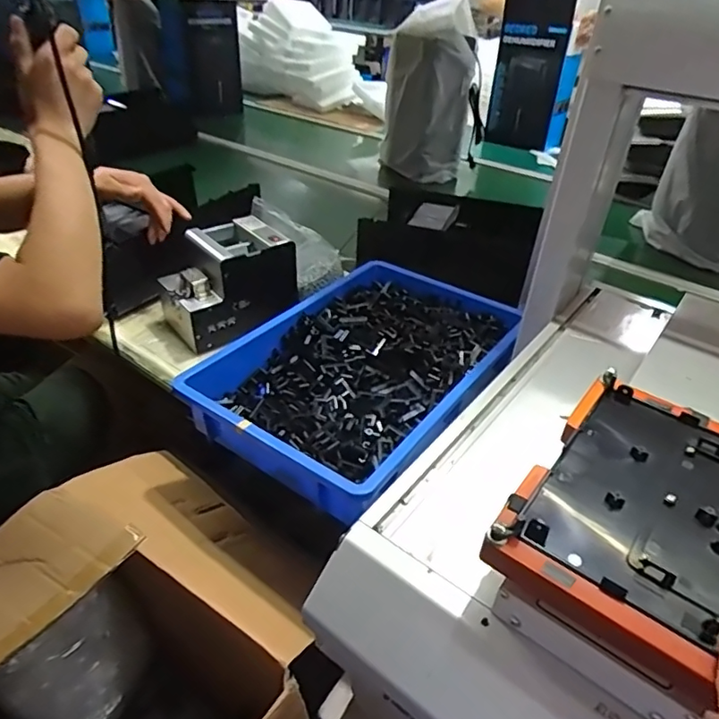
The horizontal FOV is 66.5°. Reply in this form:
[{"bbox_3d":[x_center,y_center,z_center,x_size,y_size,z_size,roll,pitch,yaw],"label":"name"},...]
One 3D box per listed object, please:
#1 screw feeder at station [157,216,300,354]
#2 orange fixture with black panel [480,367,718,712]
[{"bbox_3d":[-0.216,-0.128,0.880,0.183,0.141,0.151,-25,45,-33],"label":"screw feeder at station"},{"bbox_3d":[0.202,0.104,0.376,0.155,0.039,0.207,27,43,28],"label":"orange fixture with black panel"}]

